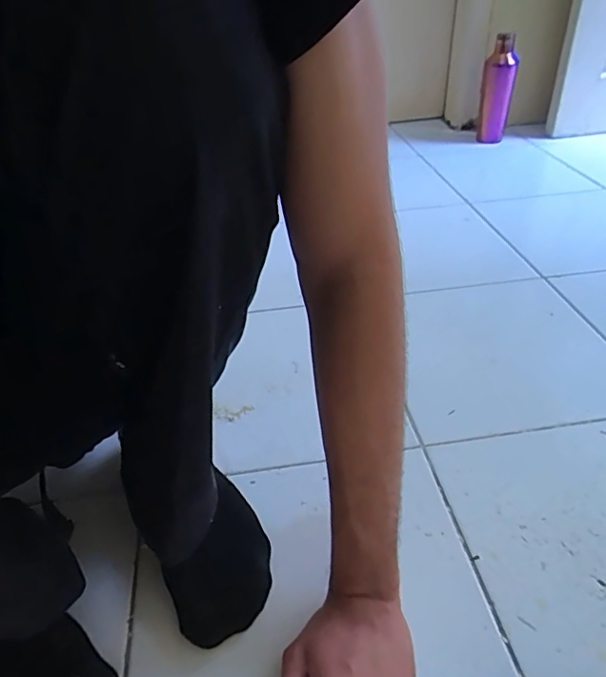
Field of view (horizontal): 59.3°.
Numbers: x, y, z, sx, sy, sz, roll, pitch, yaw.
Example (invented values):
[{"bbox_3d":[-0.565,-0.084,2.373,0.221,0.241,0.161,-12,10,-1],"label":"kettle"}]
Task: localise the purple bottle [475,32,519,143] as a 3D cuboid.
[{"bbox_3d":[0.492,-0.628,1.350,0.075,0.240,0.070,9,39,15],"label":"purple bottle"}]

